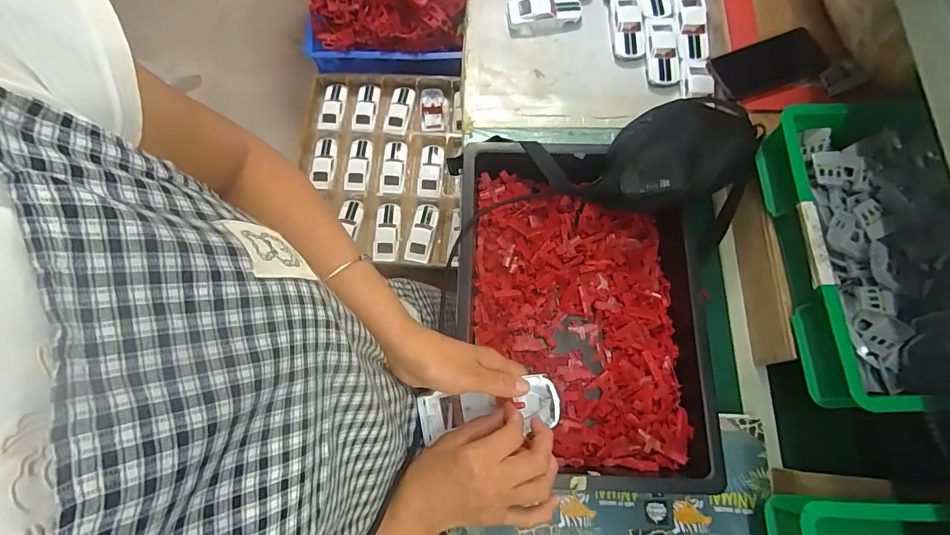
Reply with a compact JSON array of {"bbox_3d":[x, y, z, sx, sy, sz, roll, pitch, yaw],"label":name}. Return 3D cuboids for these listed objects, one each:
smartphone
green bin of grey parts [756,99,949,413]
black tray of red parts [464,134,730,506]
[{"bbox_3d":[0.431,-0.296,0.668,0.142,0.009,0.076,-21,83,2],"label":"smartphone"},{"bbox_3d":[0.468,-0.020,0.532,0.176,0.093,0.351,-1,73,0],"label":"green bin of grey parts"},{"bbox_3d":[0.140,0.048,0.625,0.318,0.086,0.461,-4,73,-1],"label":"black tray of red parts"}]

